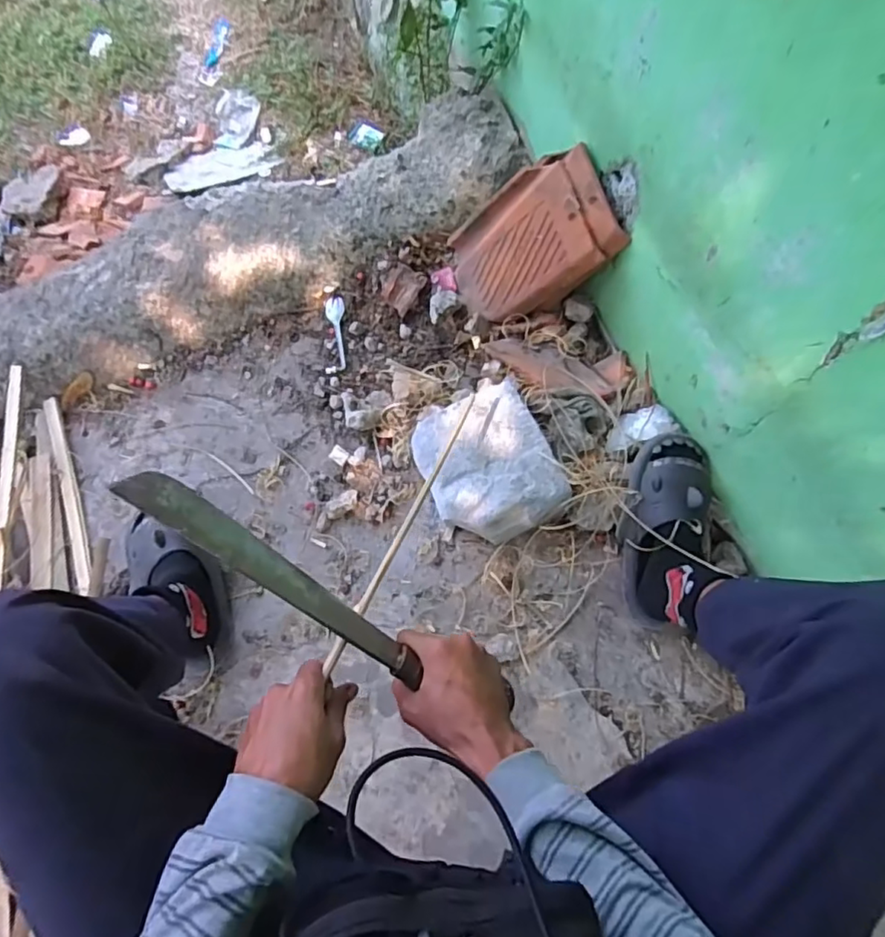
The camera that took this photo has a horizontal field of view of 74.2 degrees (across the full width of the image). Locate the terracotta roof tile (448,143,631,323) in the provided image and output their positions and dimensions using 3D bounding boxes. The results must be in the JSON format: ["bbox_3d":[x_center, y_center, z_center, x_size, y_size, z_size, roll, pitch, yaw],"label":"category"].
[{"bbox_3d":[0.146,-0.396,1.024,0.057,0.327,0.221,-18,86,-40],"label":"terracotta roof tile"}]

